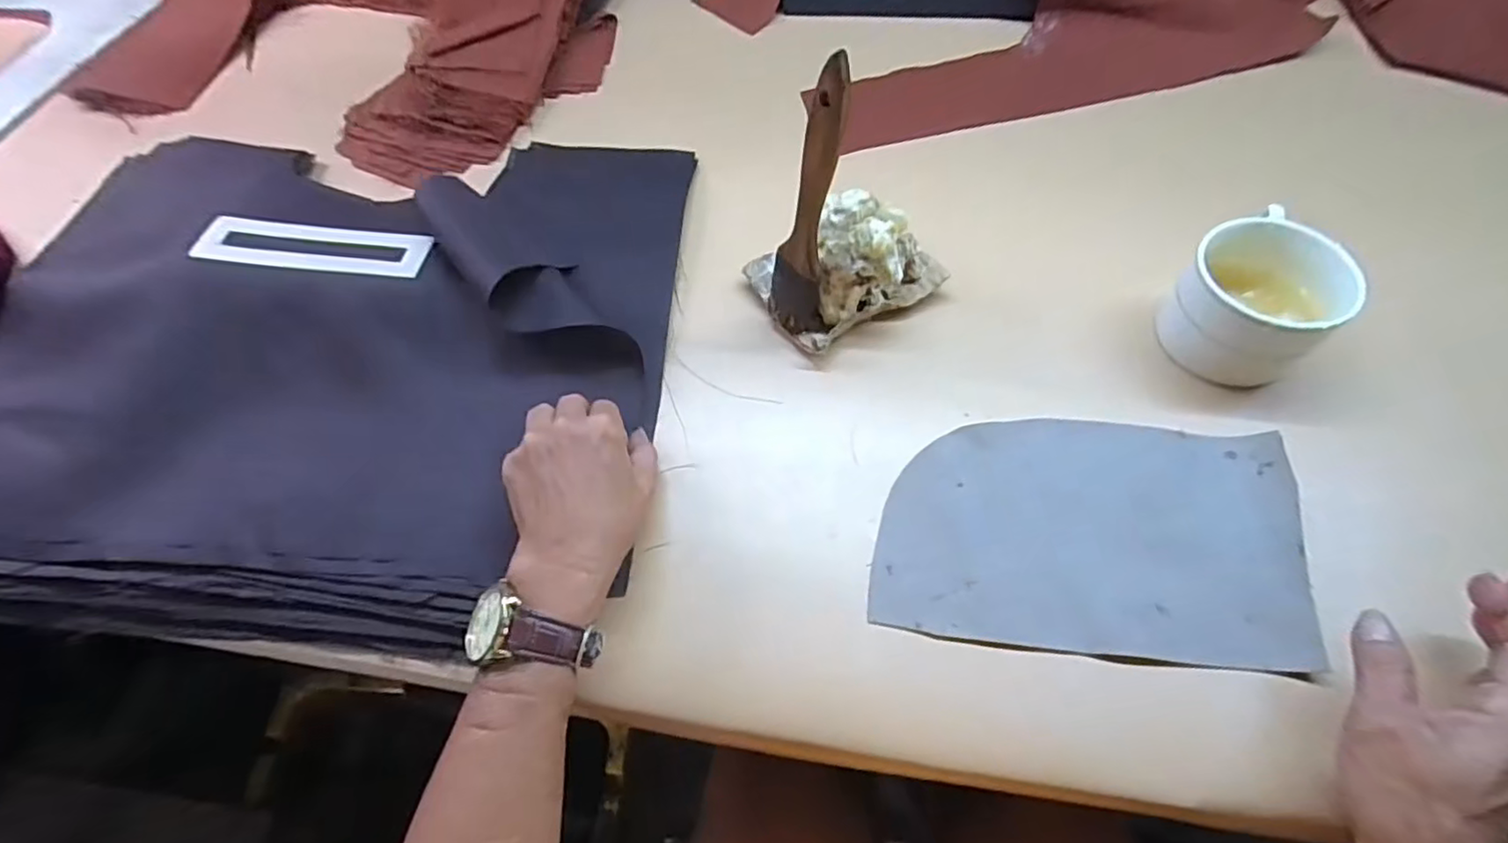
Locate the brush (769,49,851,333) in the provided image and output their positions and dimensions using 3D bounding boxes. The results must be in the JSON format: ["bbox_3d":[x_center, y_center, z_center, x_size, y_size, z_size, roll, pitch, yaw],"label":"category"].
[{"bbox_3d":[0.030,-0.115,0.380,0.043,0.180,0.029,-3,60,3],"label":"brush"}]

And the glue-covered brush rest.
[{"bbox_3d":[0.061,-0.115,0.433,0.120,0.090,0.088,-30,62,-12],"label":"glue-covered brush rest"}]

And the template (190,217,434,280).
[{"bbox_3d":[-0.307,-0.122,0.452,0.157,0.006,0.047,6,54,3],"label":"template"}]

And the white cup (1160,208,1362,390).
[{"bbox_3d":[0.308,-0.074,0.400,0.087,0.065,0.082,-2,60,3],"label":"white cup"}]

